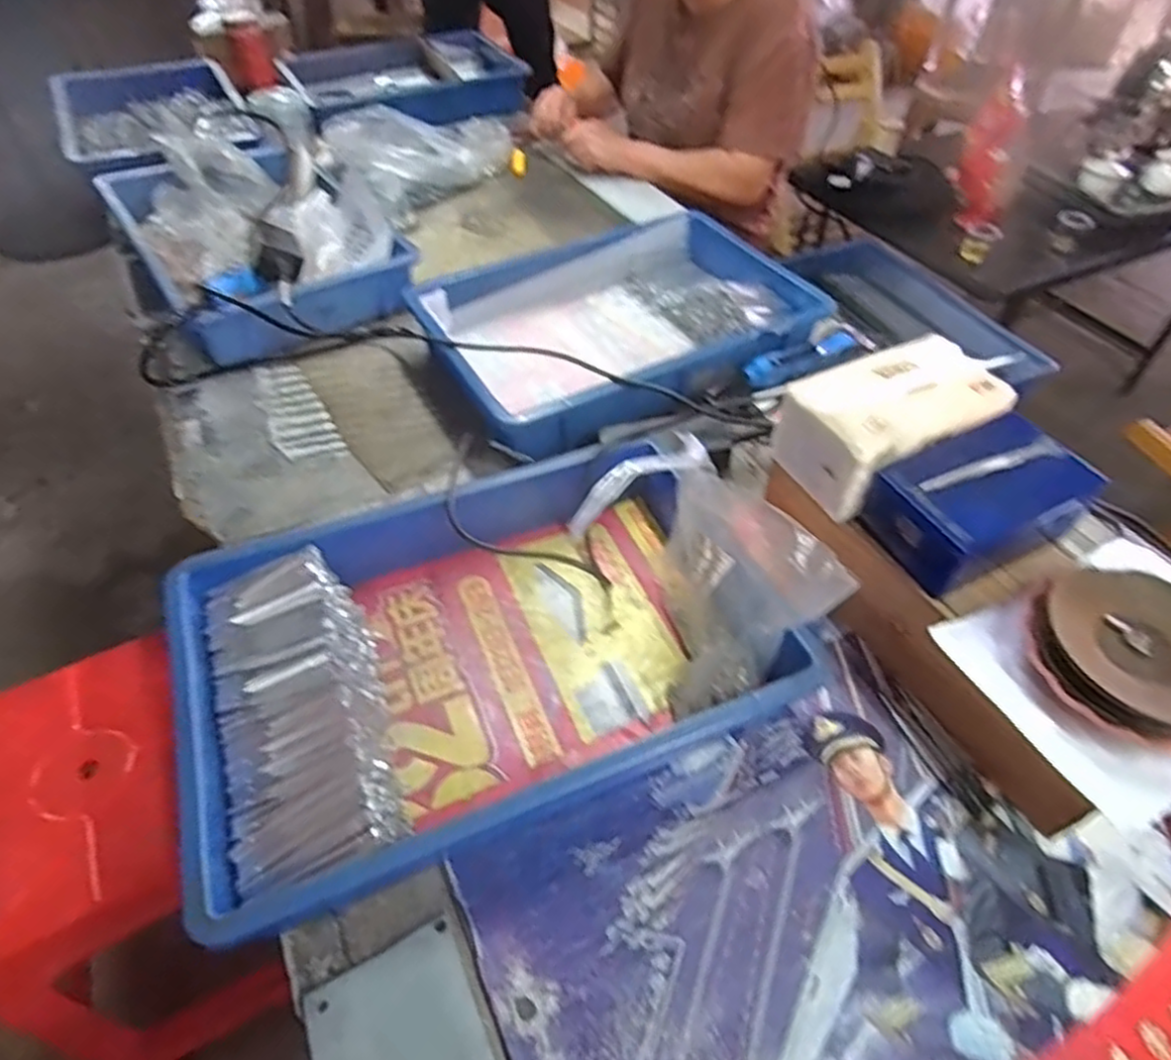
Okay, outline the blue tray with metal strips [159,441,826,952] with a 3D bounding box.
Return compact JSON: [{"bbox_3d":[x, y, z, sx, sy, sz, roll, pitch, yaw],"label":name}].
[{"bbox_3d":[-0.080,0.091,0.548,0.418,0.075,0.285,-19,52,-16],"label":"blue tray with metal strips"}]

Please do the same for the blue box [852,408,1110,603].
[{"bbox_3d":[0.298,-0.022,0.531,0.140,0.070,0.092,-20,52,-17],"label":"blue box"}]

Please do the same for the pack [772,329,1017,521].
[{"bbox_3d":[0.249,-0.092,0.574,0.158,0.085,0.096,-21,53,-18],"label":"pack"}]

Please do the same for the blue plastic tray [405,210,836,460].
[{"bbox_3d":[0.050,-0.234,0.835,0.441,0.078,0.342,-25,54,-20],"label":"blue plastic tray"}]

